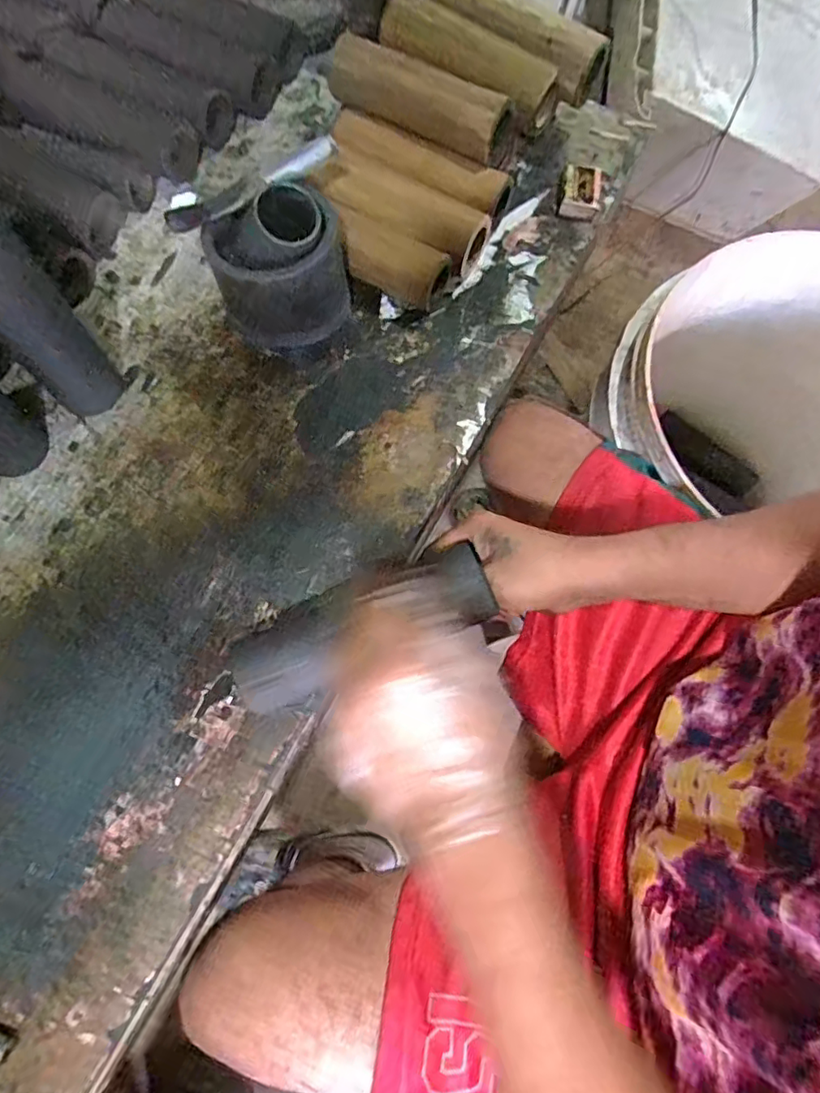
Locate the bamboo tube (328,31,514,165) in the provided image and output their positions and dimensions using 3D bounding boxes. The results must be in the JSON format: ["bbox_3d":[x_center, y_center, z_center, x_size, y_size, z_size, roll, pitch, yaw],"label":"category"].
[{"bbox_3d":[0.008,-0.406,0.519,0.173,0.049,0.049,31,73,11],"label":"bamboo tube"}]

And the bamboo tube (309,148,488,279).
[{"bbox_3d":[-0.012,-0.305,0.536,0.164,0.054,0.054,23,72,9],"label":"bamboo tube"}]

